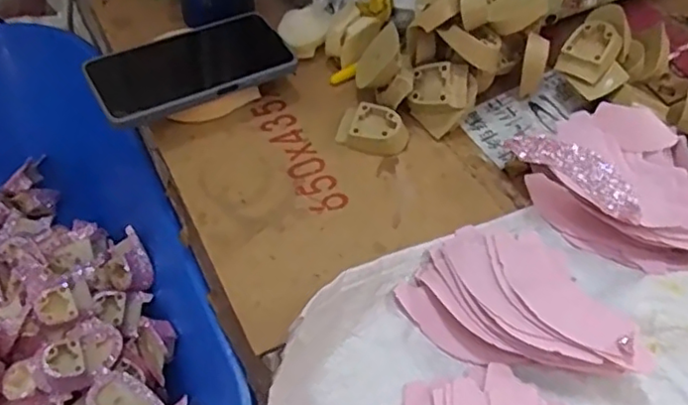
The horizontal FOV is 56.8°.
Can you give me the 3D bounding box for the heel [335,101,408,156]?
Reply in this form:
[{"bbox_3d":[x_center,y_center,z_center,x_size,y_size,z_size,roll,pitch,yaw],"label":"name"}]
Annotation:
[{"bbox_3d":[0.025,-0.062,0.531,0.057,0.019,0.042,16,55,7],"label":"heel"}]

